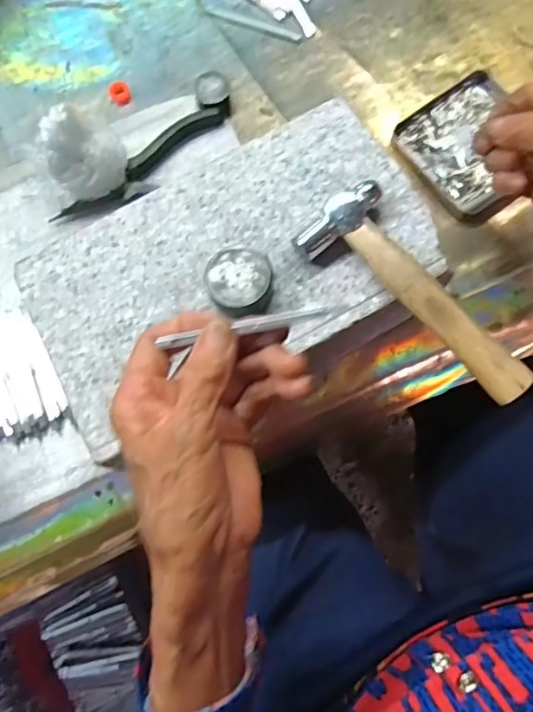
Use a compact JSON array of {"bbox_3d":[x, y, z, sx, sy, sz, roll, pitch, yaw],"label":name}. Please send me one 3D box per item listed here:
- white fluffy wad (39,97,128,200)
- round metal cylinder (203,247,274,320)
[{"bbox_3d":[-0.135,-0.152,0.401,0.053,0.066,0.059,-13,74,-2],"label":"white fluffy wad"},{"bbox_3d":[-0.015,-0.042,0.310,0.037,0.020,0.038,-1,74,2],"label":"round metal cylinder"}]

